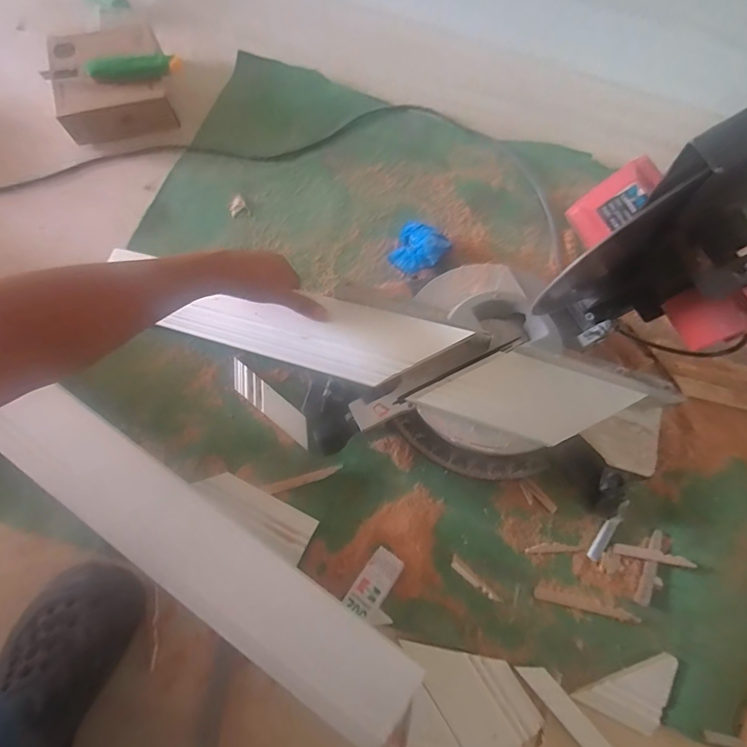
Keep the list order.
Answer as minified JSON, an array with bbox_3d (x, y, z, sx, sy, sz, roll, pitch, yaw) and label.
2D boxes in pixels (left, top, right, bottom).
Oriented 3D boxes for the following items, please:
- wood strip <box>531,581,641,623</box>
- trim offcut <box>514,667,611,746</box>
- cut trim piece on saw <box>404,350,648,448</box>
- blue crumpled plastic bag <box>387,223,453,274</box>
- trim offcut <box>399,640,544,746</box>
[{"bbox_3d":[0.277,0.298,0.545,0.132,0.007,0.019,14,74,2],"label":"wood strip"},{"bbox_3d":[0.235,0.410,0.502,0.028,0.014,0.135,-41,79,-12],"label":"trim offcut"},{"bbox_3d":[0.187,0.028,0.519,0.243,0.023,0.096,19,74,2],"label":"cut trim piece on saw"},{"bbox_3d":[0.070,-0.189,0.648,0.079,0.053,0.080,24,75,5],"label":"blue crumpled plastic bag"},{"bbox_3d":[0.121,0.380,0.506,0.097,0.015,0.156,-32,78,-10],"label":"trim offcut"}]

